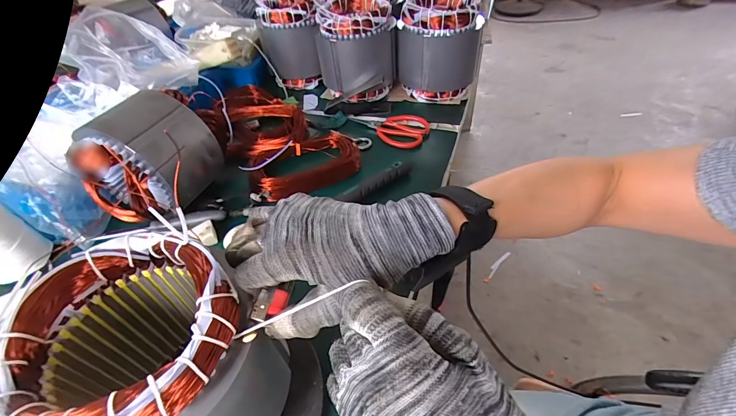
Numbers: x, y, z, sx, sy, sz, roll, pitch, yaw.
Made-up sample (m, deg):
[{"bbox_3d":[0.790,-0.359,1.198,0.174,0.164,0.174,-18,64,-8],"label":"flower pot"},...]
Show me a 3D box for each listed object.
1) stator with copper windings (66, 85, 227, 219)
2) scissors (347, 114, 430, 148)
[{"bbox_3d":[-0.299,-0.071,0.492,0.130,0.148,0.163,19,51,22],"label":"stator with copper windings"},{"bbox_3d":[0.035,-0.159,0.652,0.162,0.009,0.090,26,53,30],"label":"scissors"}]

